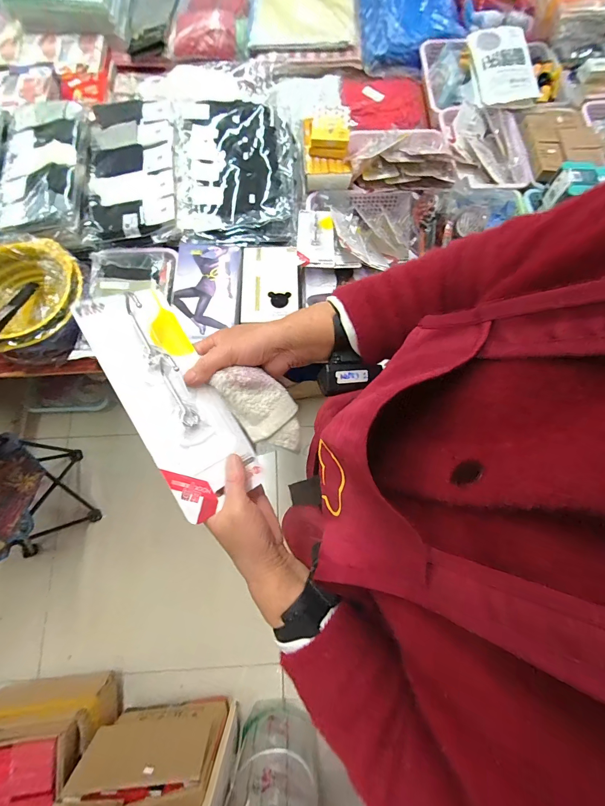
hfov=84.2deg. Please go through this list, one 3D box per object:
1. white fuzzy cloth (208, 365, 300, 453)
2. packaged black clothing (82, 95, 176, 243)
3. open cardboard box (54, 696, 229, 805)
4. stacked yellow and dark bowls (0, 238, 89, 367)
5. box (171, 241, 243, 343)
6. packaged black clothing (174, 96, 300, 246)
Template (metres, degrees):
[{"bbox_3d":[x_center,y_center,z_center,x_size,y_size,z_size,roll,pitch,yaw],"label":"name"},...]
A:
[{"bbox_3d":[-0.039,0.003,0.343,0.059,0.025,0.101,-37,79,-10],"label":"white fuzzy cloth"},{"bbox_3d":[-0.459,-0.635,0.895,0.242,0.042,0.447,-6,75,-3],"label":"packaged black clothing"},{"bbox_3d":[-0.381,0.909,0.858,0.320,0.352,0.117,5,75,0],"label":"open cardboard box"},{"bbox_3d":[-0.658,-0.252,0.814,0.272,0.090,0.290,0,75,-1],"label":"stacked yellow and dark bowls"},{"bbox_3d":[-0.232,-0.276,0.805,0.159,0.019,0.260,0,75,-1],"label":"box"},{"bbox_3d":[-0.172,-0.614,0.883,0.318,0.066,0.425,-3,75,-2],"label":"packaged black clothing"}]

